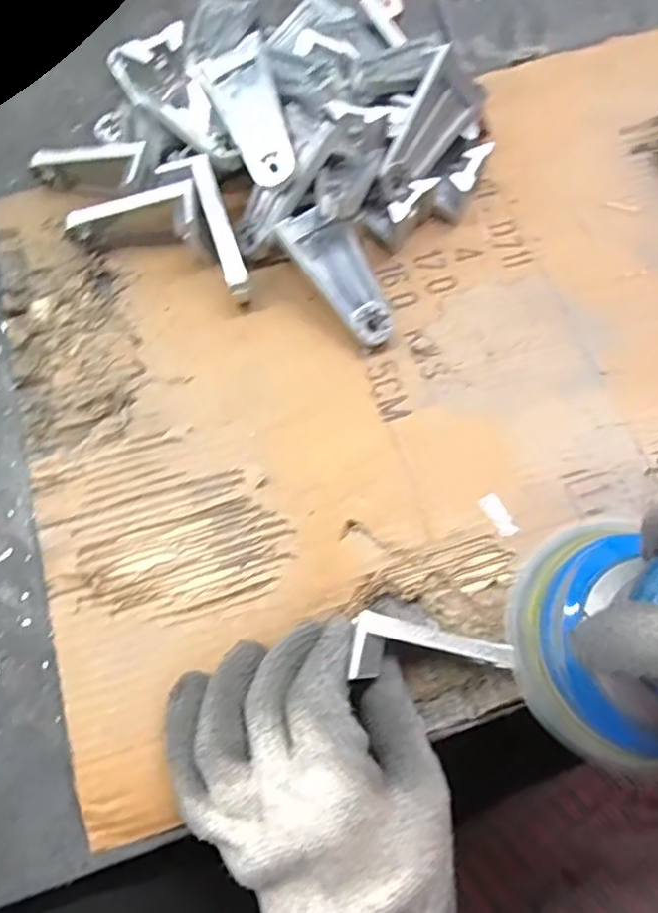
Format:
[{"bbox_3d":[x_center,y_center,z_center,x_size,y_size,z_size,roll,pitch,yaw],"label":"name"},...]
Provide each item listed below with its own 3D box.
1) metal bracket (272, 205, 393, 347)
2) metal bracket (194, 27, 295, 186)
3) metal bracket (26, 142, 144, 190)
[{"bbox_3d":[0.009,-0.111,0.369,0.037,0.012,0.090,-37,95,-11],"label":"metal bracket"},{"bbox_3d":[-0.047,-0.210,0.368,0.041,0.011,0.085,-21,89,-6],"label":"metal bracket"},{"bbox_3d":[-0.161,-0.190,0.405,0.086,0.028,0.027,4,69,19],"label":"metal bracket"}]

